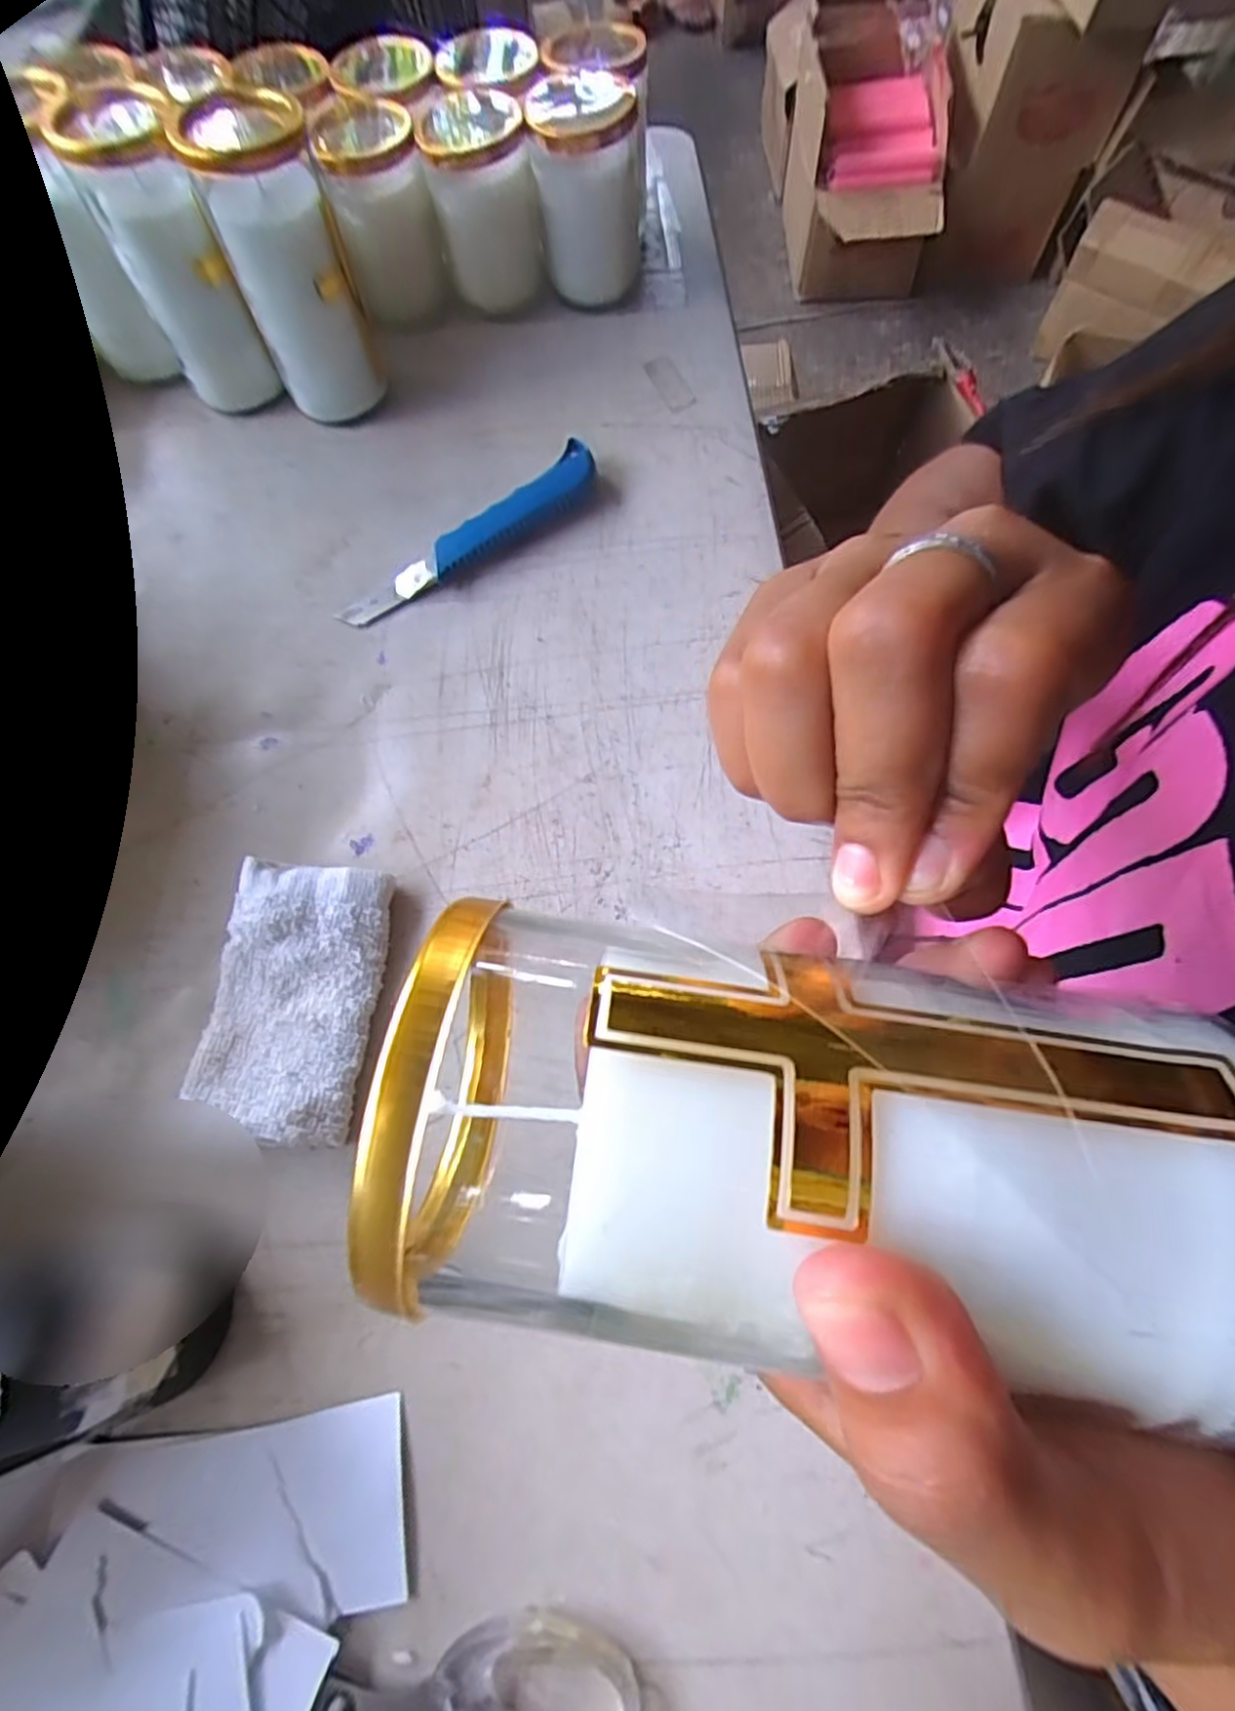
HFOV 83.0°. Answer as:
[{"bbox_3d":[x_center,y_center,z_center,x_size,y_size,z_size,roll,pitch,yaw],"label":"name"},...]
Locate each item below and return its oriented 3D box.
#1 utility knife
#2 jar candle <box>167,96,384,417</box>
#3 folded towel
[{"bbox_3d":[-0.085,-0.190,0.418,0.177,0.019,0.033,-38,71,-12],"label":"utility knife"},{"bbox_3d":[-0.194,-0.348,0.417,0.064,0.145,0.075,-26,68,-8],"label":"jar candle"},{"bbox_3d":[-0.147,0.063,0.318,0.071,0.025,0.119,4,68,4],"label":"folded towel"}]

